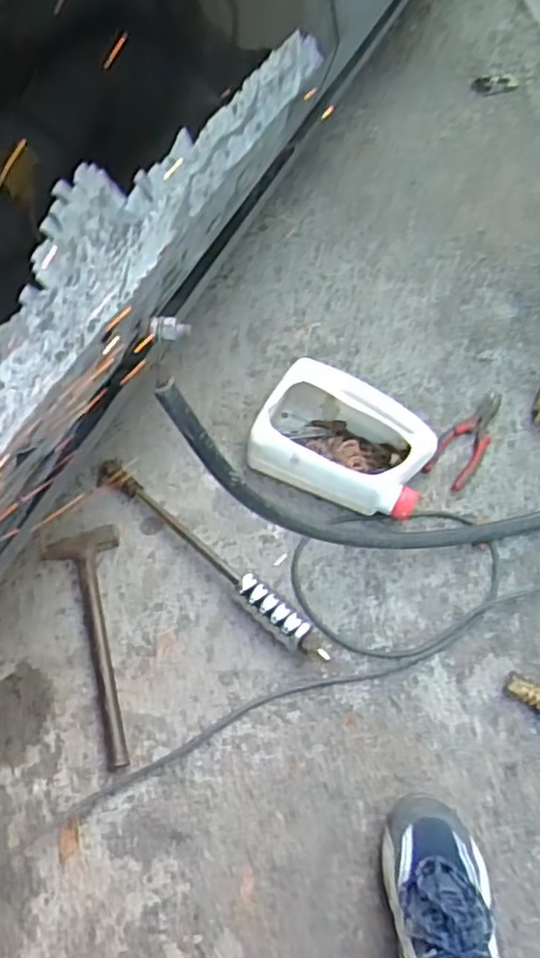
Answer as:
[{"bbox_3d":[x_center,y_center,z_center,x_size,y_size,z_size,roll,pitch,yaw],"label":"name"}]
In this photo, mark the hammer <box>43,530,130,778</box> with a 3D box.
[{"bbox_3d":[-0.210,0.197,0.836,0.093,0.026,0.292,-14,61,-8],"label":"hammer"}]

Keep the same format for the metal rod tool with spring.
[{"bbox_3d":[-0.083,0.098,0.891,0.395,0.042,0.042,38,67,19],"label":"metal rod tool with spring"}]

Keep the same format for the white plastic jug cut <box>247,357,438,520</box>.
[{"bbox_3d":[0.105,-0.055,0.946,0.223,0.092,0.174,22,63,12],"label":"white plastic jug cut"}]

